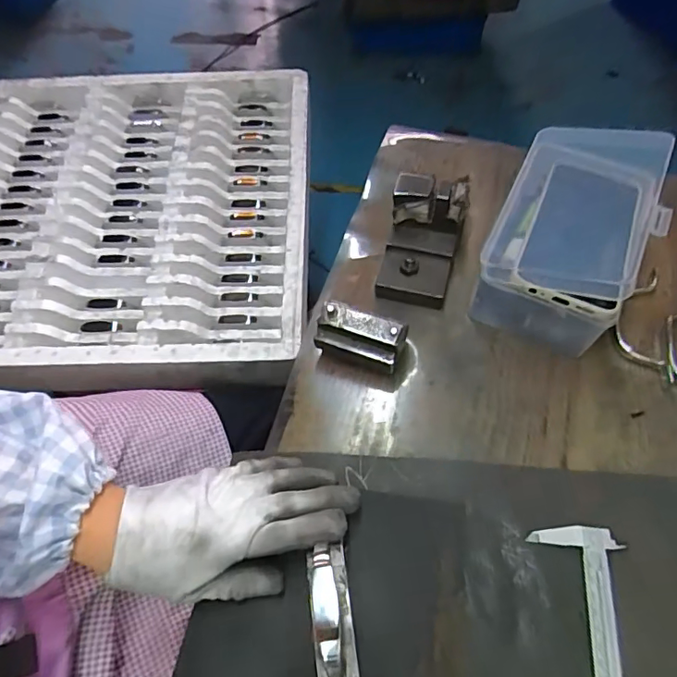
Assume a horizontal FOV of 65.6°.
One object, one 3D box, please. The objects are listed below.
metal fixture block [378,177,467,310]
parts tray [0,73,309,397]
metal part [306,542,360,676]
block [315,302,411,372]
[{"bbox_3d":[0.073,-0.089,0.469,0.067,0.070,0.096,11,62,10],"label":"metal fixture block"},{"bbox_3d":[-0.311,-0.186,0.759,0.526,0.056,0.556,-3,60,2],"label":"parts tray"},{"bbox_3d":[-0.004,0.176,0.326,0.025,0.012,0.085,-7,64,0],"label":"metal part"},{"bbox_3d":[0.018,0.002,0.434,0.068,0.052,0.031,13,62,11],"label":"block"}]

